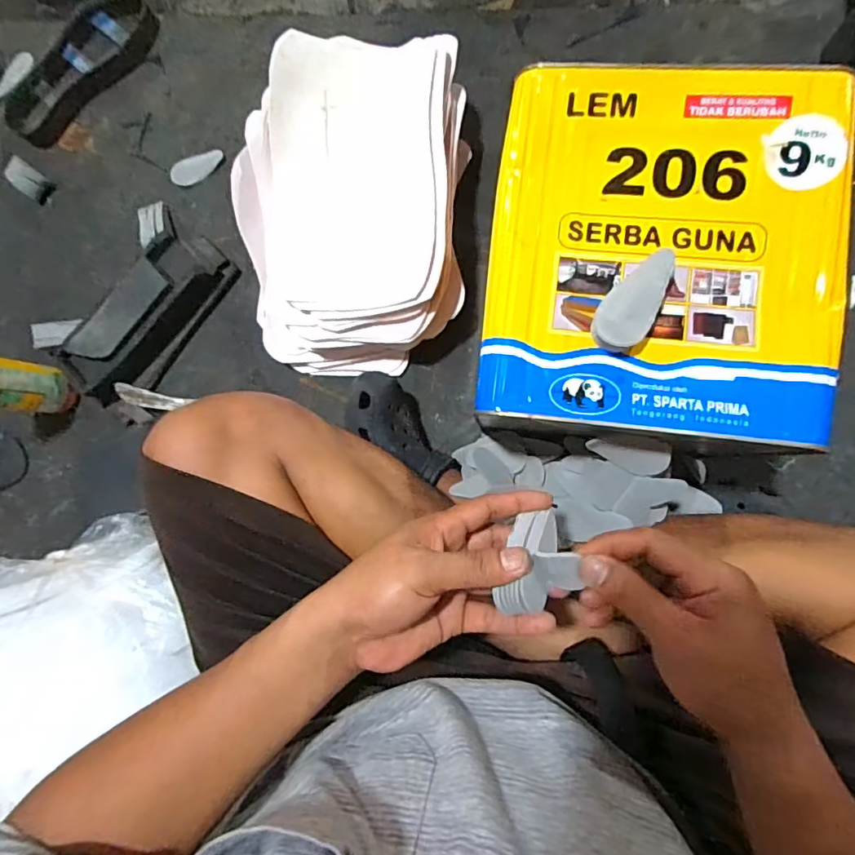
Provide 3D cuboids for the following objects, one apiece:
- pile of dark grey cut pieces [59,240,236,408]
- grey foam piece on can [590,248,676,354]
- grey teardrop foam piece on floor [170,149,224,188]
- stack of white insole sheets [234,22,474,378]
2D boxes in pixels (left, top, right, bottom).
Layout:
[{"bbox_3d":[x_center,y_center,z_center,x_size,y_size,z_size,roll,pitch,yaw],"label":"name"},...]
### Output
[{"bbox_3d":[-0.341,-0.133,0.617,0.086,0.058,0.236,42,93,8],"label":"pile of dark grey cut pieces"},{"bbox_3d":[0.140,-0.086,0.341,0.033,0.021,0.073,34,92,9],"label":"grey foam piece on can"},{"bbox_3d":[-0.293,-0.331,0.650,0.070,0.013,0.026,-26,83,6],"label":"grey teardrop foam piece on floor"},{"bbox_3d":[-0.085,-0.231,0.559,0.238,0.140,0.317,0,87,8],"label":"stack of white insole sheets"}]

